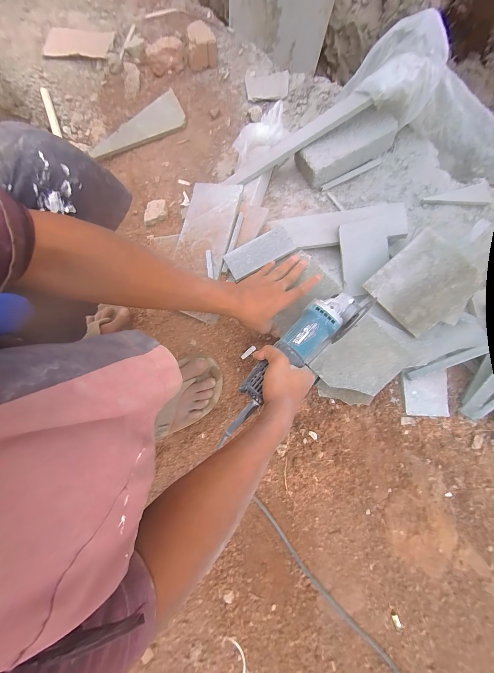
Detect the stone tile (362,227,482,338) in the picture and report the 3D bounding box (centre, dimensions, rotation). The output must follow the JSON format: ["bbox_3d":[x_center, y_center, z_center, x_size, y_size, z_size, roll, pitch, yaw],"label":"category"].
[{"bbox_3d":[0.332,-0.094,0.464,0.150,0.009,0.153,-44,83,15],"label":"stone tile"}]

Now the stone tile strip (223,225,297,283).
[{"bbox_3d":[0.028,-0.185,0.547,0.151,0.012,0.063,-28,80,-3],"label":"stone tile strip"}]

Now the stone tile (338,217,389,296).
[{"bbox_3d":[0.251,-0.167,0.528,0.096,0.011,0.147,-8,99,5],"label":"stone tile"}]

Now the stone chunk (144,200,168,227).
[{"bbox_3d":[-0.244,-0.331,0.667,0.058,0.025,0.073,-12,77,-2],"label":"stone chunk"}]

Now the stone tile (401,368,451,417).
[{"bbox_3d":[0.362,0.114,0.503,0.084,0.008,0.090,1,83,4],"label":"stone tile"}]

